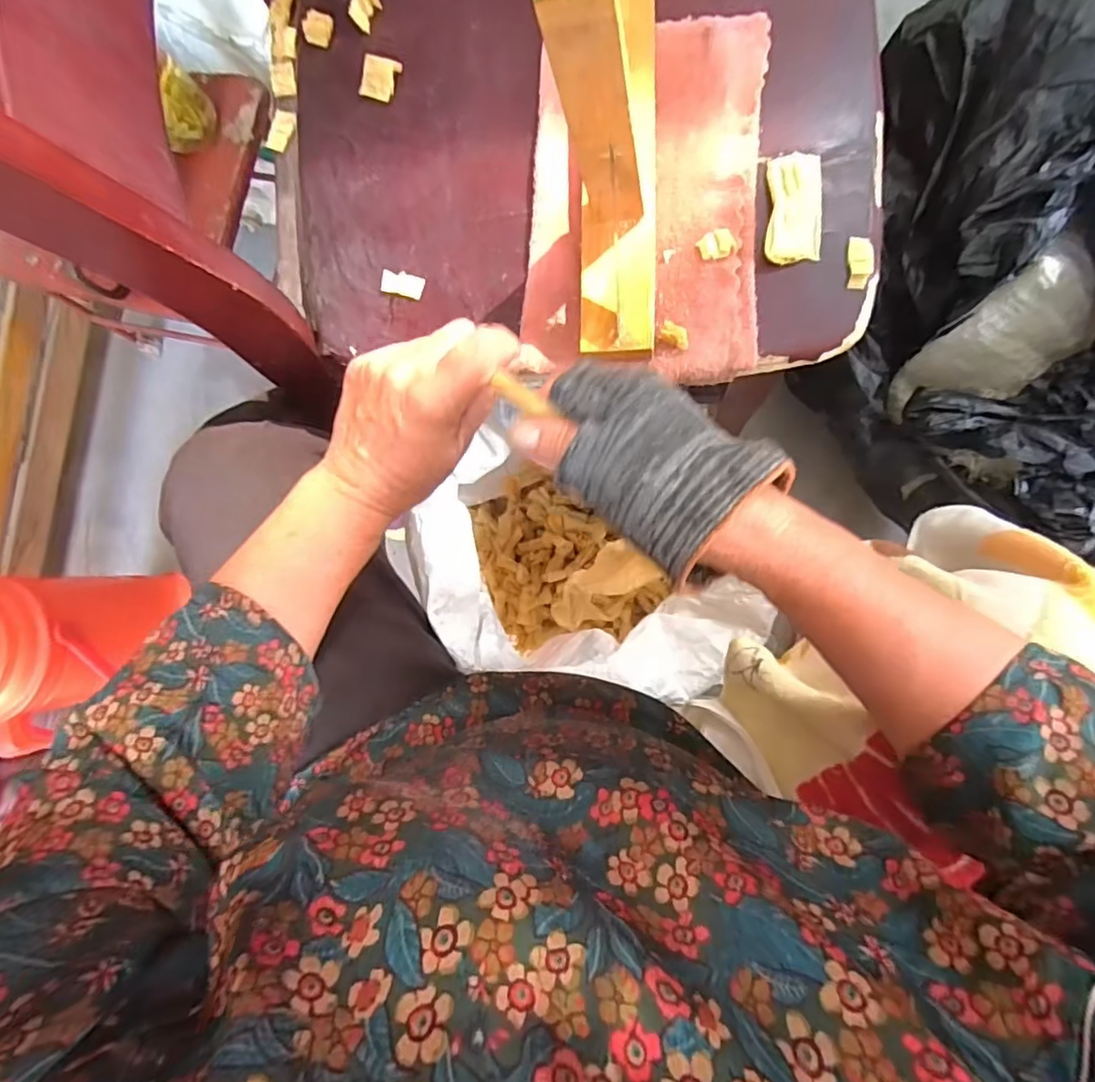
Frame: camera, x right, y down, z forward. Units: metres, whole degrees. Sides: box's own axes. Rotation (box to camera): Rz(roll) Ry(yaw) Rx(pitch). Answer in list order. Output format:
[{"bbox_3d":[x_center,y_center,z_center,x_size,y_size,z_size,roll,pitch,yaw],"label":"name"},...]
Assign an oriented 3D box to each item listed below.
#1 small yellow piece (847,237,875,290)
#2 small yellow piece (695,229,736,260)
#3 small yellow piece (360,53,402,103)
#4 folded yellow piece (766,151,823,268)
[{"bbox_3d":[0.193,-0.172,0.377,0.014,0.007,0.032,10,87,9],"label":"small yellow piece"},{"bbox_3d":[0.107,-0.187,0.386,0.023,0.006,0.017,-3,85,8],"label":"small yellow piece"},{"bbox_3d":[-0.123,-0.340,0.448,0.025,0.009,0.029,17,88,10],"label":"small yellow piece"},{"bbox_3d":[0.154,-0.209,0.380,0.033,0.006,0.069,2,86,9],"label":"folded yellow piece"}]

